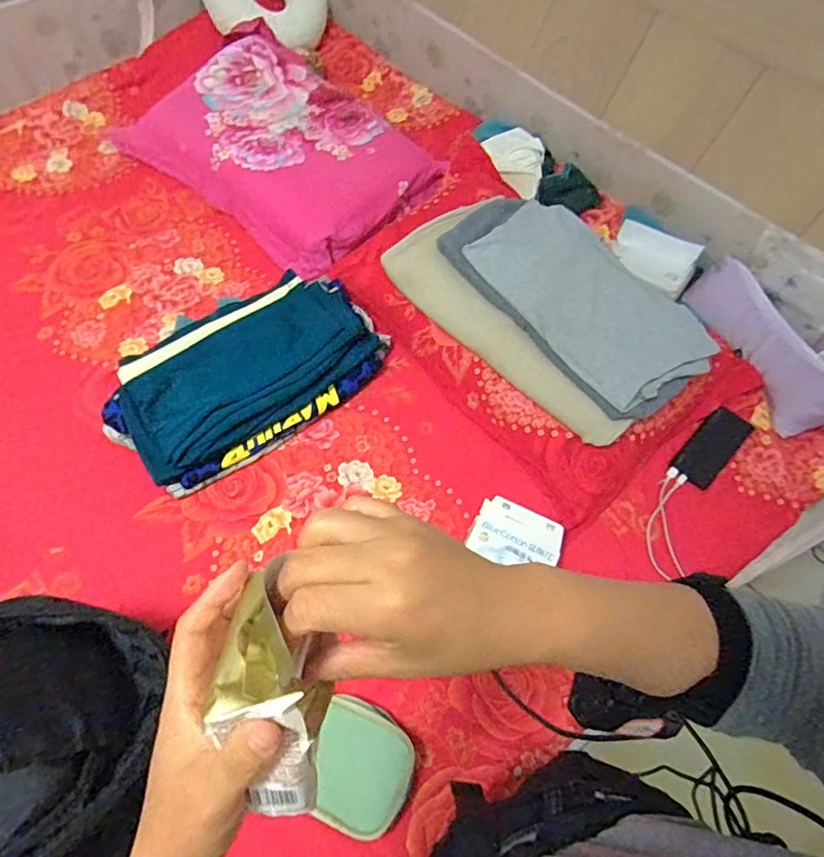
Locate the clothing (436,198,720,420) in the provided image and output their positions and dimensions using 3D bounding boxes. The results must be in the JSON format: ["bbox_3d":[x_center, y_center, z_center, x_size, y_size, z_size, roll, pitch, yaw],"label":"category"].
[{"bbox_3d":[0.280,-0.220,0.894,0.259,0.091,0.437,-35,68,-18],"label":"clothing"}]

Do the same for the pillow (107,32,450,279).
[{"bbox_3d":[-0.293,-0.614,1.156,0.666,0.137,0.401,40,68,18],"label":"pillow"}]

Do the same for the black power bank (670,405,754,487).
[{"bbox_3d":[0.521,0.030,0.913,0.069,0.024,0.157,41,68,19],"label":"black power bank"}]

